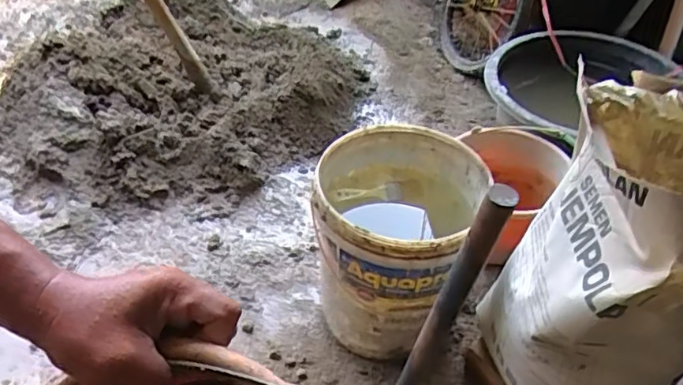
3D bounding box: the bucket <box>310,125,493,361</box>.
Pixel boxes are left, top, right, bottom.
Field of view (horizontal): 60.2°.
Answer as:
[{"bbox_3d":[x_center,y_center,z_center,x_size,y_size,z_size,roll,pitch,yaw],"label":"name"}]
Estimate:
[{"bbox_3d":[0.085,0.105,1.123,0.268,0.351,0.293,2,42,-2],"label":"bucket"}]

